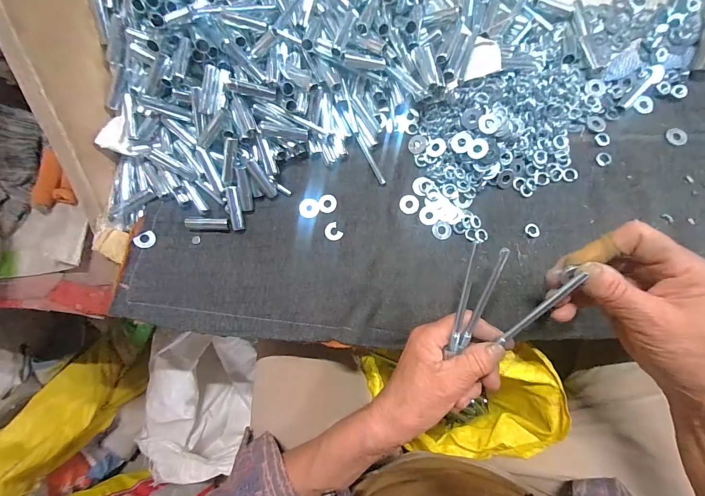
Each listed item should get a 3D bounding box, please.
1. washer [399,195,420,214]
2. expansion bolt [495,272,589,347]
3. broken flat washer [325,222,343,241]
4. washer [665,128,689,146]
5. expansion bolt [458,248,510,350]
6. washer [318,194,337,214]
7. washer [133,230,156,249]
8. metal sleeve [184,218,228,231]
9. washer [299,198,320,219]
[{"bbox_3d":[0.057,-0.044,0.322,0.019,0.004,0.019,0,84,2],"label":"washer"},{"bbox_3d":[0.143,0.047,0.246,0.007,0.006,0.081,37,121,6],"label":"expansion bolt"},{"bbox_3d":[-0.019,-0.016,0.321,0.015,0.004,0.018,-36,84,-2],"label":"broken flat washer"},{"bbox_3d":[0.318,-0.109,0.315,0.017,0.004,0.019,-21,83,0],"label":"washer"},{"bbox_3d":[0.101,0.042,0.251,0.006,0.006,0.093,15,116,4],"label":"expansion bolt"},{"bbox_3d":[-0.026,-0.045,0.327,0.018,0.004,0.019,0,82,4],"label":"washer"},{"bbox_3d":[-0.208,-0.008,0.324,0.020,0.004,0.015,-41,103,-42],"label":"washer"},{"bbox_3d":[-0.150,-0.025,0.334,0.041,0.008,0.011,0,84,-10],"label":"metal sleeve"},{"bbox_3d":[-0.044,-0.041,0.329,0.020,0.004,0.020,0,82,4],"label":"washer"}]

